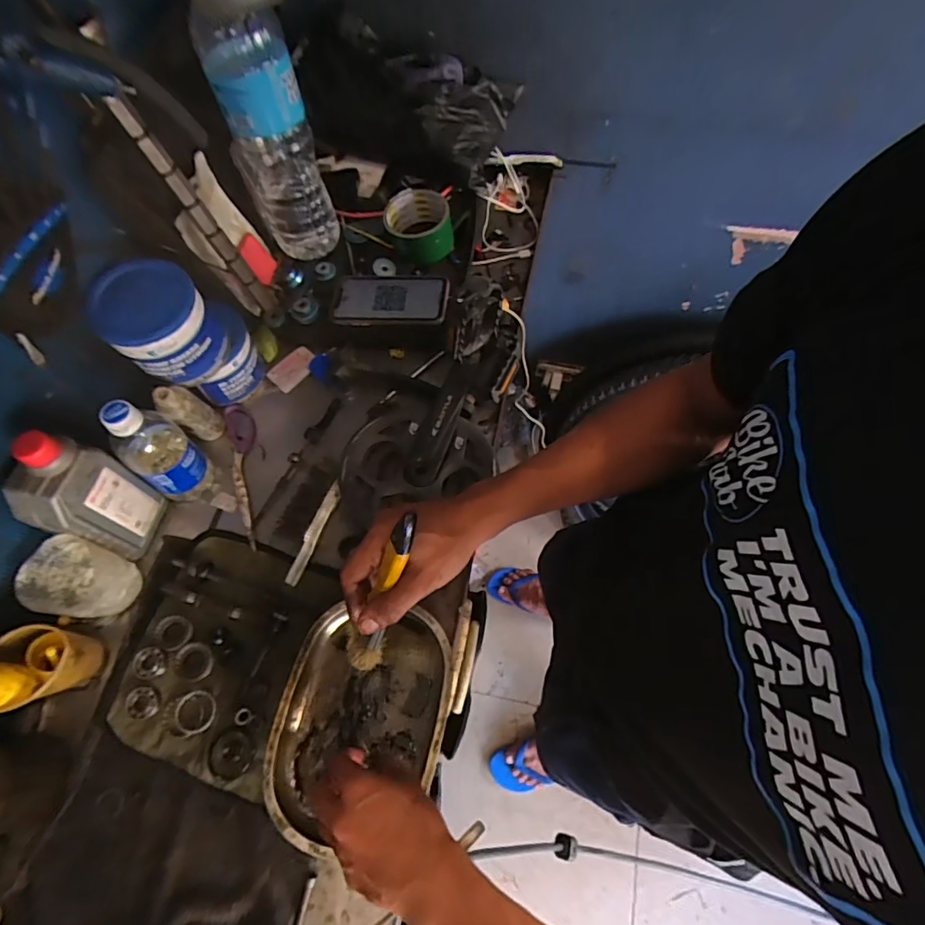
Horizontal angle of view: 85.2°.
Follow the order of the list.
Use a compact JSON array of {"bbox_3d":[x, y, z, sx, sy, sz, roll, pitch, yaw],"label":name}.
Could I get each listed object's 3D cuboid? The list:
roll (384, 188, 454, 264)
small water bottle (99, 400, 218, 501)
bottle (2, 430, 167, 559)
[{"bbox_3d":[-0.058,-0.316,0.679,0.087,0.055,0.076,-10,66,-4],"label":"roll"},{"bbox_3d":[-0.331,-0.013,0.549,0.062,0.169,0.061,0,65,0],"label":"small water bottle"},{"bbox_3d":[-0.379,0.038,0.513,0.055,0.177,0.081,13,66,7],"label":"bottle"}]

